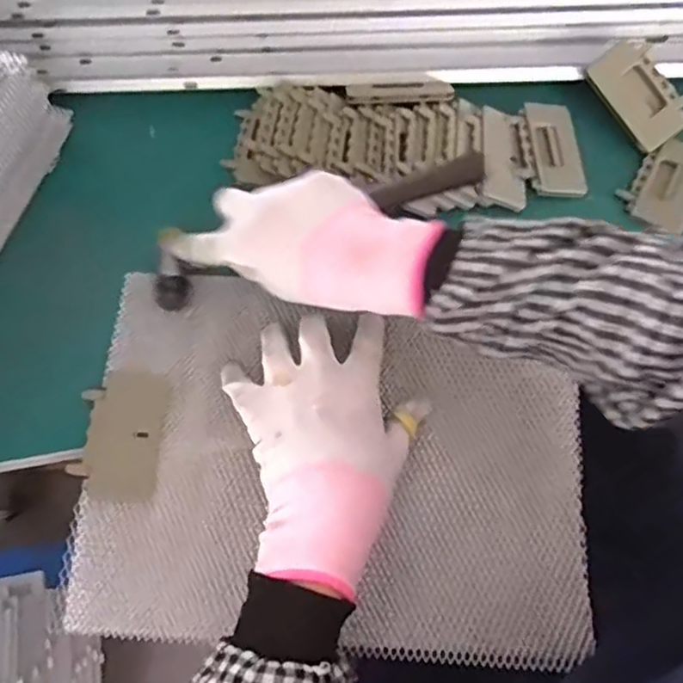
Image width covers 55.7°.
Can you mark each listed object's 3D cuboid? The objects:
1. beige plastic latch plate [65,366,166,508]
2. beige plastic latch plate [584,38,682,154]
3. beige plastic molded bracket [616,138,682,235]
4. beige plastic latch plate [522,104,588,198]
[{"bbox_3d":[-0.153,0.063,0.449,0.056,0.006,0.092,2,68,0],"label":"beige plastic latch plate"},{"bbox_3d":[0.251,-0.208,0.541,0.056,0.009,0.087,-35,90,8],"label":"beige plastic latch plate"},{"bbox_3d":[0.268,-0.129,0.531,0.053,0.014,0.084,31,71,11],"label":"beige plastic molded bracket"},{"bbox_3d":[0.177,-0.160,0.537,0.041,0.005,0.084,-5,77,-3],"label":"beige plastic latch plate"}]

